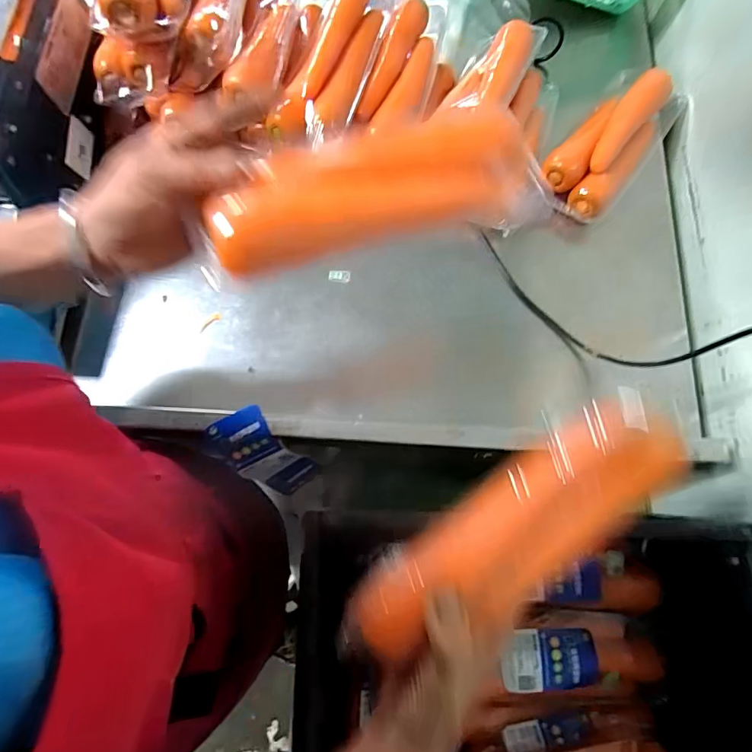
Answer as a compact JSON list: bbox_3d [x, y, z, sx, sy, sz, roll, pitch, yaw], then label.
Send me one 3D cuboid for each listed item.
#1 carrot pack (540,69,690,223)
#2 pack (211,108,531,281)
[{"bbox_3d":[0.291,-0.283,0.542,0.090,0.046,0.214,39,82,8],"label":"carrot pack"},{"bbox_3d":[-0.004,-0.115,0.287,0.196,0.037,0.066,-19,78,-9],"label":"pack"}]

